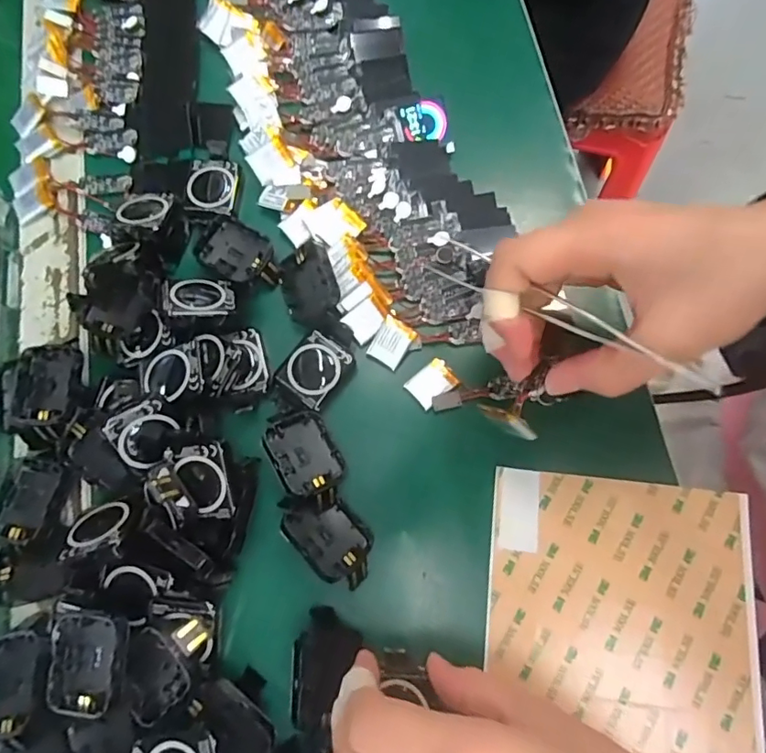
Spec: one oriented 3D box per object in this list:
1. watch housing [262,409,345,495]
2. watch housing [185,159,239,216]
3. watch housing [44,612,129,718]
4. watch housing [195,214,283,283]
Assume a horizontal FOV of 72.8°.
[{"bbox_3d":[-0.042,0.037,0.263,0.031,0.011,0.047,-24,66,-29],"label":"watch housing"},{"bbox_3d":[-0.102,-0.114,0.312,0.030,0.008,0.035,12,77,2],"label":"watch housing"},{"bbox_3d":[-0.130,0.125,0.228,0.039,0.009,0.040,0,78,19],"label":"watch housing"},{"bbox_3d":[-0.081,-0.070,0.295,0.048,0.007,0.030,27,78,5],"label":"watch housing"}]

